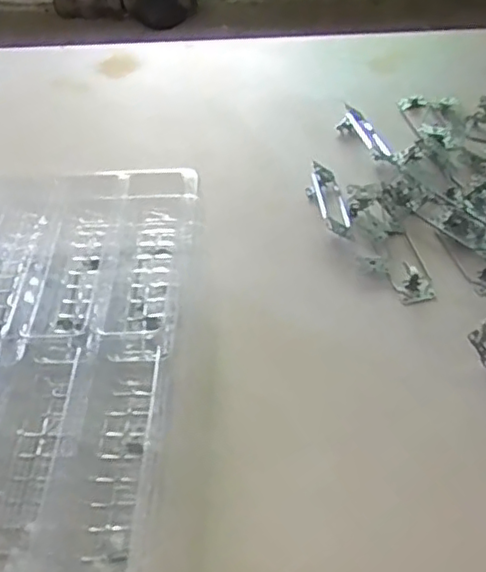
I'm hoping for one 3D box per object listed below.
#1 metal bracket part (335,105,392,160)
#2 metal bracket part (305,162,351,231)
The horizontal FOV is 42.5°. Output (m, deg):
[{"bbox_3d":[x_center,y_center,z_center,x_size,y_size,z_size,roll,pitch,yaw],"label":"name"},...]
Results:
[{"bbox_3d":[0.142,-0.176,0.719,0.041,0.026,0.082,-27,54,-18],"label":"metal bracket part"},{"bbox_3d":[0.090,-0.092,0.654,0.034,0.029,0.096,-11,51,-6],"label":"metal bracket part"}]

